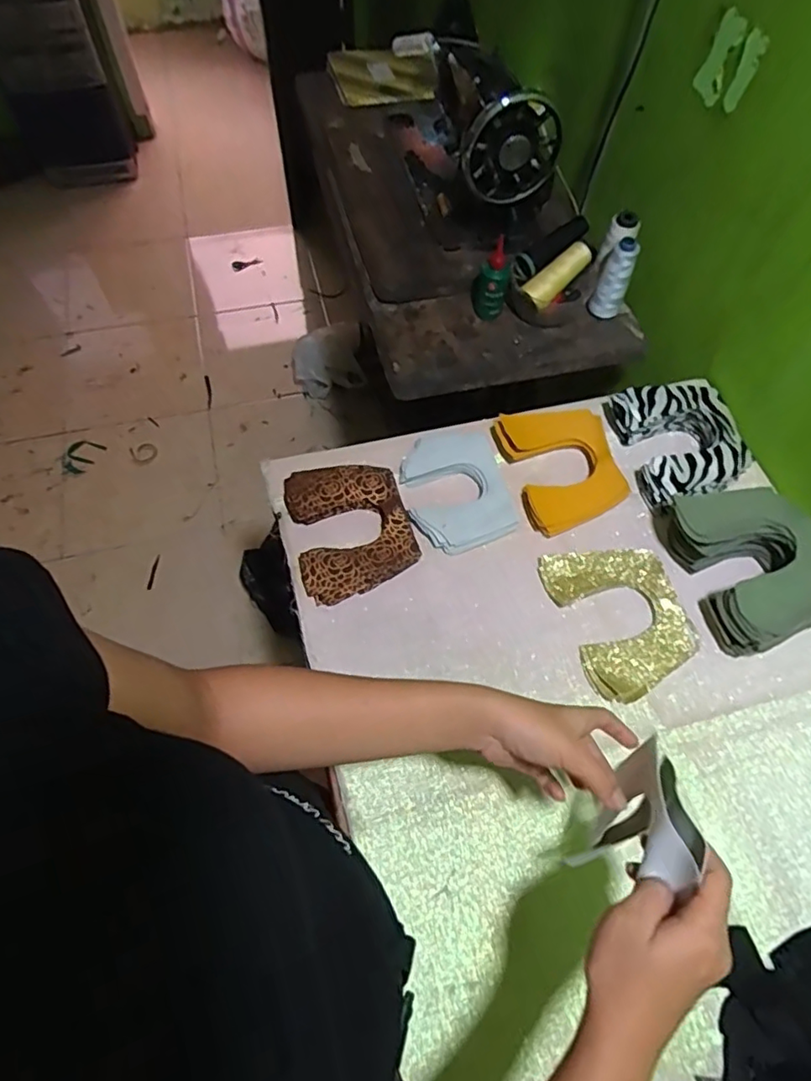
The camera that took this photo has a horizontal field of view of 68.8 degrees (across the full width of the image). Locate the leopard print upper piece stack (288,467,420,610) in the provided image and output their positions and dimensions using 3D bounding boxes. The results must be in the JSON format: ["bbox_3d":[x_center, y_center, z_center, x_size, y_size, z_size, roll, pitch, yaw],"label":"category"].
[{"bbox_3d":[-0.065,-0.017,0.687,0.132,0.033,0.161,-16,63,-10],"label":"leopard print upper piece stack"}]

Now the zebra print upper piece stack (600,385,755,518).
[{"bbox_3d":[0.340,-0.128,0.738,0.137,0.047,0.168,-15,63,-10],"label":"zebra print upper piece stack"}]

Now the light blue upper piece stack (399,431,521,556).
[{"bbox_3d":[0.061,-0.063,0.715,0.121,0.029,0.160,-11,63,-7],"label":"light blue upper piece stack"}]

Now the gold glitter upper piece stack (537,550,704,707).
[{"bbox_3d":[0.237,0.080,0.647,0.126,0.016,0.168,-16,63,-10],"label":"gold glitter upper piece stack"}]

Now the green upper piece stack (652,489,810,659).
[{"bbox_3d":[0.374,0.020,0.647,0.131,0.072,0.178,-17,64,-10],"label":"green upper piece stack"}]

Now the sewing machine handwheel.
[{"bbox_3d":[0.141,-0.522,0.795,0.134,0.123,0.033,-18,64,-11],"label":"sewing machine handwheel"}]

